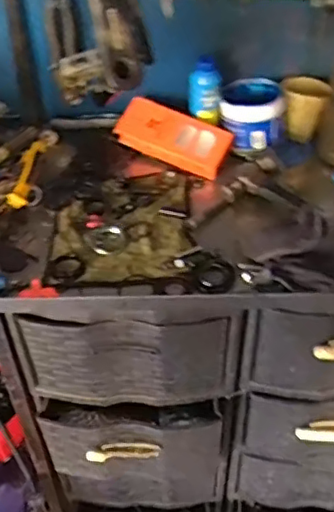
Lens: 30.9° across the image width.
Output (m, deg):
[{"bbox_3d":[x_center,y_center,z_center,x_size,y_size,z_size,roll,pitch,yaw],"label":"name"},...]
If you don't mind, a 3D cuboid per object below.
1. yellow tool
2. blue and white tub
[{"bbox_3d":[-0.212,-0.126,0.915,0.027,0.033,0.128,6,45,7],"label":"yellow tool"},{"bbox_3d":[0.144,-0.237,1.017,0.107,0.072,0.105,7,45,8],"label":"blue and white tub"}]

